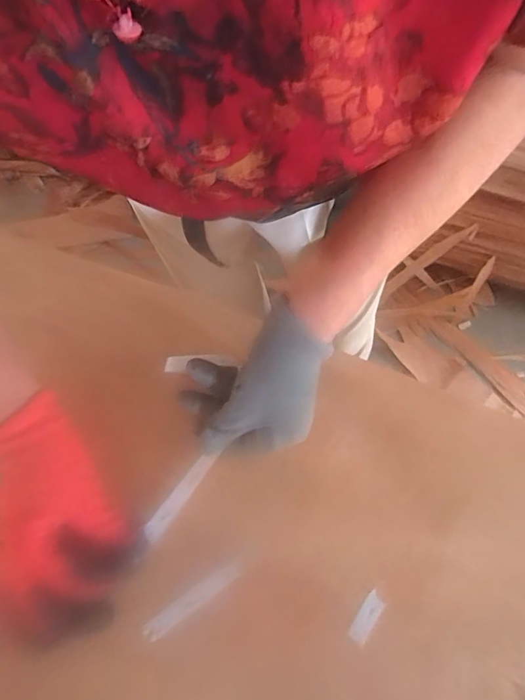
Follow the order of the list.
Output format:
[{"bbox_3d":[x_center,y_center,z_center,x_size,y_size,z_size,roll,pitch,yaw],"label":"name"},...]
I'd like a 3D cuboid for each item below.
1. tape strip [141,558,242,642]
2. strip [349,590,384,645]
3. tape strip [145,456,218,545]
[{"bbox_3d":[-0.051,0.187,0.354,0.082,0.004,0.014,-29,64,-22],"label":"tape strip"},{"bbox_3d":[0.076,0.194,0.340,0.012,0.004,0.034,33,75,15],"label":"strip"},{"bbox_3d":[-0.064,0.114,0.364,0.014,0.009,0.075,33,74,15],"label":"tape strip"}]

